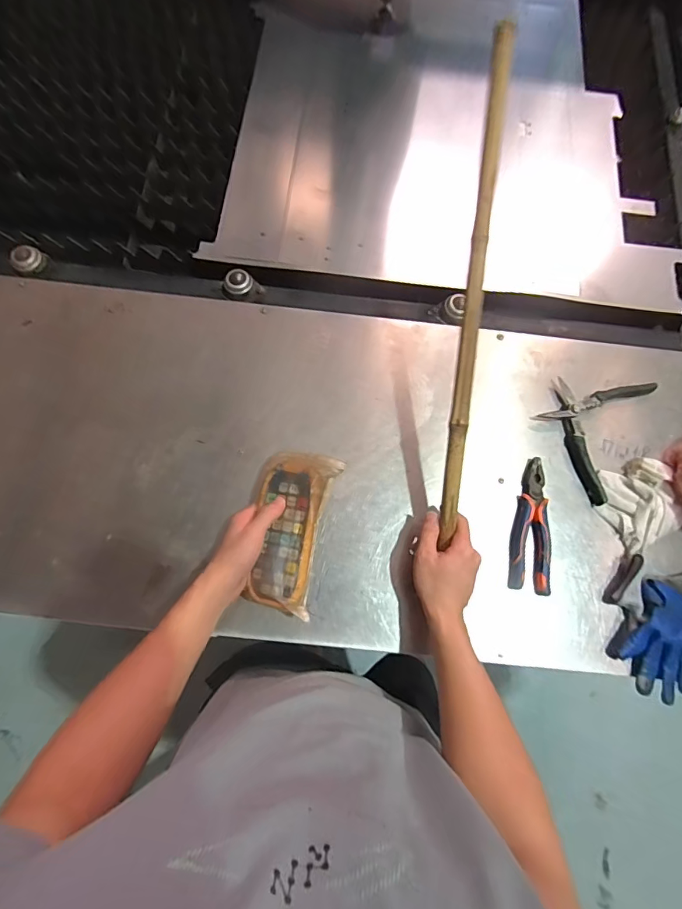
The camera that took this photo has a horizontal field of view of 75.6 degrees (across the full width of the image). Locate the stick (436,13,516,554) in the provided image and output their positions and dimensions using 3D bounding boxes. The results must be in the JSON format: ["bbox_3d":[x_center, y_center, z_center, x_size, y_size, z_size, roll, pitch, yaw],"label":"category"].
[{"bbox_3d":[0.160,-0.176,0.529,0.022,0.021,0.576,4,99,0],"label":"stick"}]

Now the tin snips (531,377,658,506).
[{"bbox_3d":[0.384,-0.046,0.687,0.142,0.018,0.215,27,78,5],"label":"tin snips"}]

